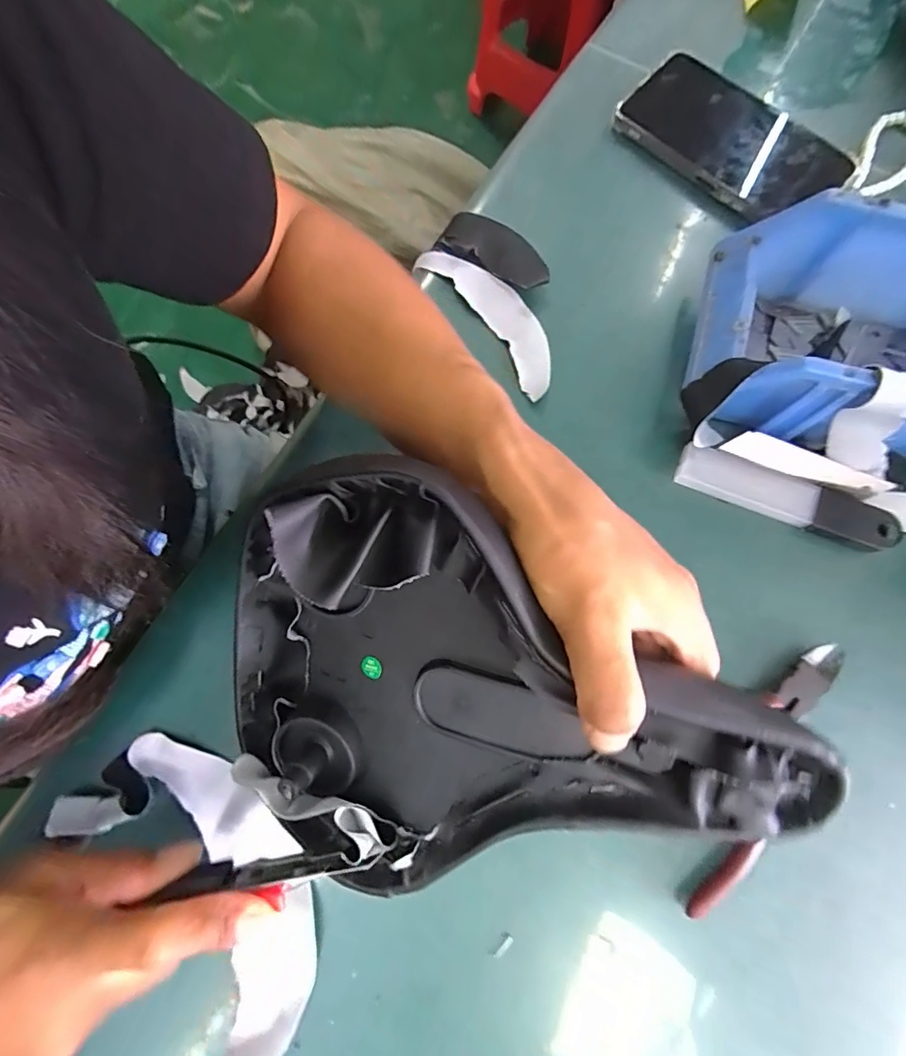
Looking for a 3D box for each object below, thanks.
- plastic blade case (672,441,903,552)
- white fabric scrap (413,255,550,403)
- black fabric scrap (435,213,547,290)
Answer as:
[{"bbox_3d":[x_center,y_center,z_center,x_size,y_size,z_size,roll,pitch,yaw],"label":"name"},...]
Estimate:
[{"bbox_3d":[0.199,-0.018,0.303,0.127,0.006,0.029,22,94,5],"label":"plastic blade case"},{"bbox_3d":[0.028,-0.143,0.339,0.043,0.005,0.127,-38,79,-9],"label":"white fabric scrap"},{"bbox_3d":[0.030,-0.192,0.344,0.081,0.014,0.042,31,78,7],"label":"black fabric scrap"}]

